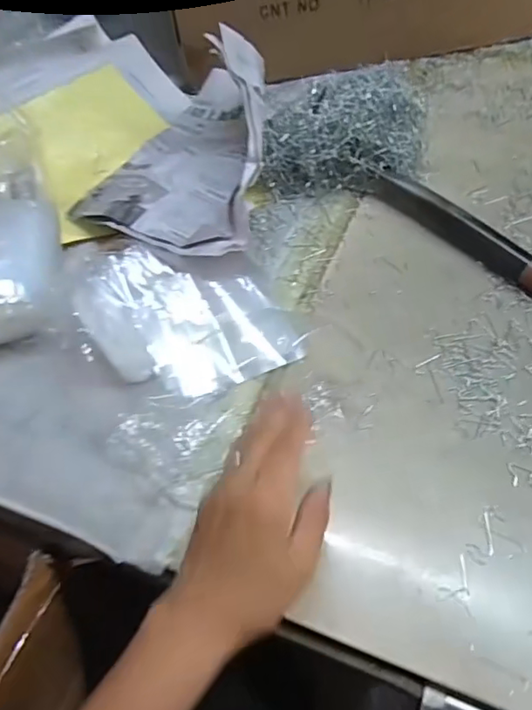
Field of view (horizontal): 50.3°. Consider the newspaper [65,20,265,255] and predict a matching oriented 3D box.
[{"bbox_3d":[-0.099,-0.236,0.573,0.191,0.115,0.305,-2,52,2],"label":"newspaper"}]

